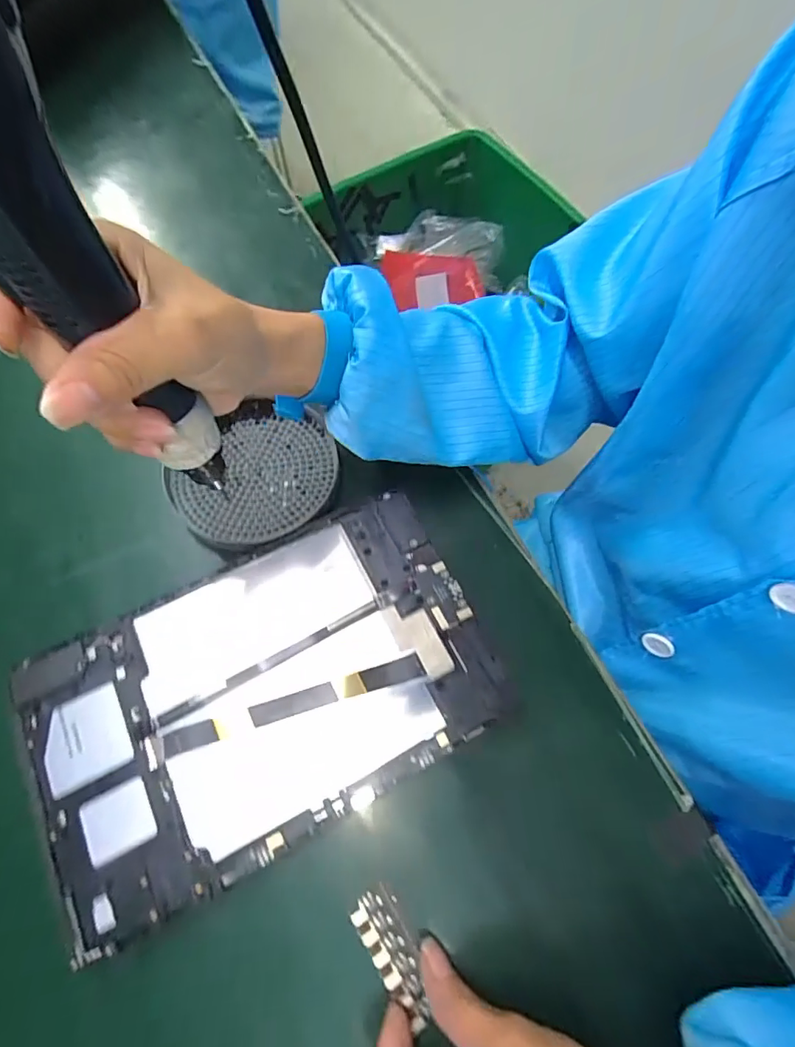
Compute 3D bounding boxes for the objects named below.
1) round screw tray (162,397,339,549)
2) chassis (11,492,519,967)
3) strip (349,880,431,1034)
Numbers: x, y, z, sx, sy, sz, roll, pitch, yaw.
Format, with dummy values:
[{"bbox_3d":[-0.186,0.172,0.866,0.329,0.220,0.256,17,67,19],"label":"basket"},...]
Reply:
[{"bbox_3d":[-0.092,-0.036,0.335,0.101,0.014,0.115,30,72,11],"label":"round screw tray"},{"bbox_3d":[-0.071,0.090,0.269,0.237,0.008,0.146,-25,70,-12],"label":"chassis"},{"bbox_3d":[-0.002,0.214,0.243,0.021,0.004,0.057,-27,70,-10],"label":"strip"}]

